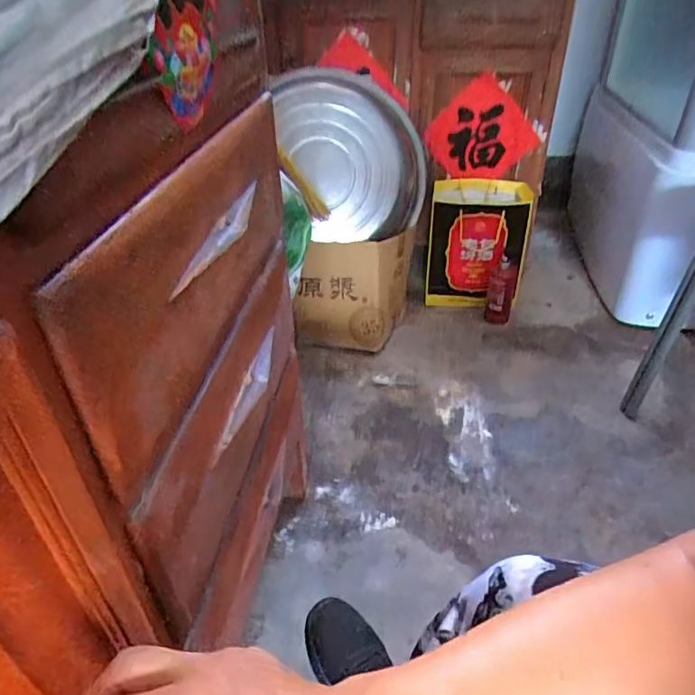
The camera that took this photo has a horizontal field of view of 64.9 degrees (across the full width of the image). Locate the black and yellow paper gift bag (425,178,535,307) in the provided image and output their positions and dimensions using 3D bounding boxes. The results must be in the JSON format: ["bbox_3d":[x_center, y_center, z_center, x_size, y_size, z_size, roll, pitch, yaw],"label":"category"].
[{"bbox_3d":[0.359,-0.281,1.521,0.262,0.309,0.164,5,36,7],"label":"black and yellow paper gift bag"}]

